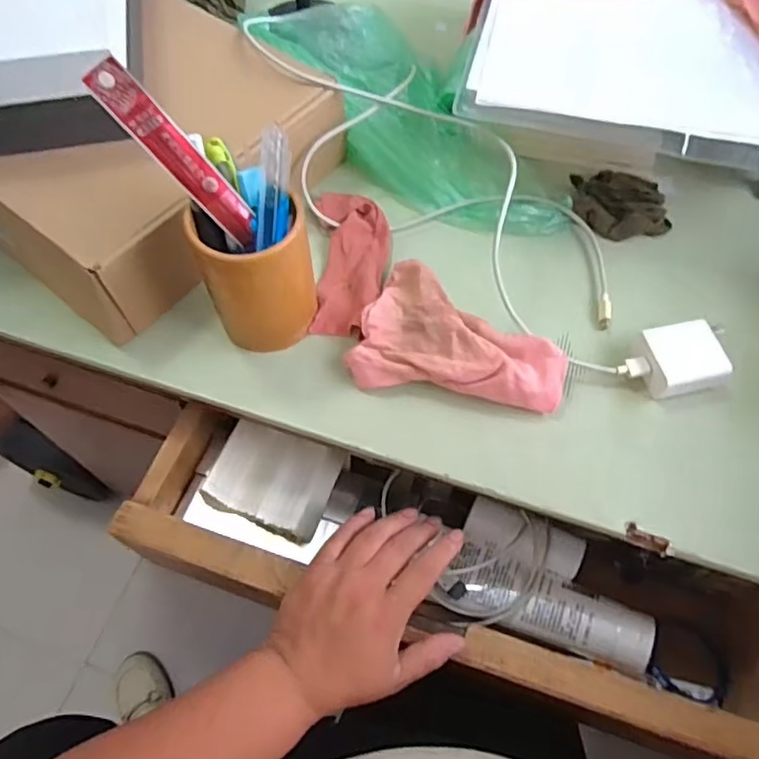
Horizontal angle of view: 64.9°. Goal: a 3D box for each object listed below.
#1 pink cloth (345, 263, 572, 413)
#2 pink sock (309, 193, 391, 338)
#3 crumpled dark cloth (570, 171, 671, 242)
[{"bbox_3d":[0.063,-0.030,0.447,0.153,0.030,0.105,19,63,10],"label":"pink cloth"},{"bbox_3d":[-0.023,-0.101,0.508,0.061,0.014,0.146,0,62,0],"label":"pink sock"},{"bbox_3d":[0.211,-0.152,0.522,0.087,0.026,0.052,18,63,9],"label":"crumpled dark cloth"}]

